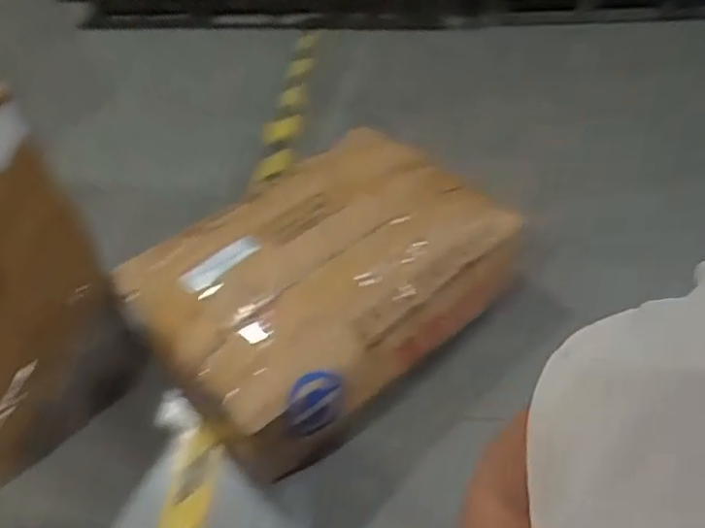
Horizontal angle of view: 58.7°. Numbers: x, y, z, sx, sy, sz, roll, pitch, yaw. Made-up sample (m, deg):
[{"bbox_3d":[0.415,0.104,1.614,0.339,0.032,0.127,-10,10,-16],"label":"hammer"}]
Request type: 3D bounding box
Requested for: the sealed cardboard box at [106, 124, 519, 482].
[{"bbox_3d":[-0.053,0.012,1.205,0.674,0.211,0.448,-36,57,-23],"label":"sealed cardboard box"}]

